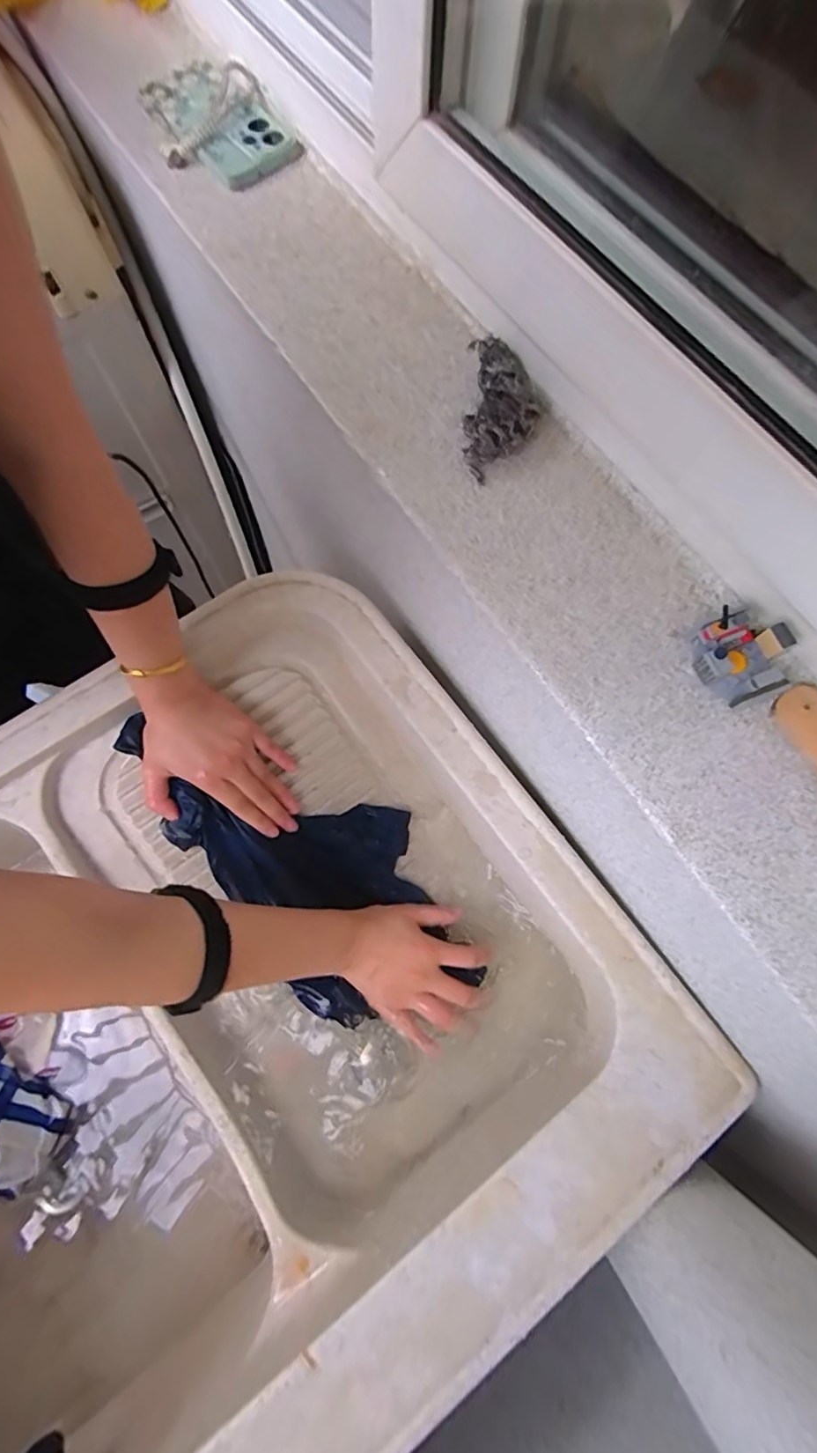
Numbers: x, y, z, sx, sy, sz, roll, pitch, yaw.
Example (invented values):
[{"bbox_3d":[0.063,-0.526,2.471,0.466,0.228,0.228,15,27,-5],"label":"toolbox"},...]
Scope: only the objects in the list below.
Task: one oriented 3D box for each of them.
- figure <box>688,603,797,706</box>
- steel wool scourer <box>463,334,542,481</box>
[{"bbox_3d":[0.211,-0.043,0.347,0.049,0.036,0.050,6,73,1],"label":"figure"},{"bbox_3d":[0.069,-0.237,0.404,0.051,0.019,0.107,5,85,1],"label":"steel wool scourer"}]

